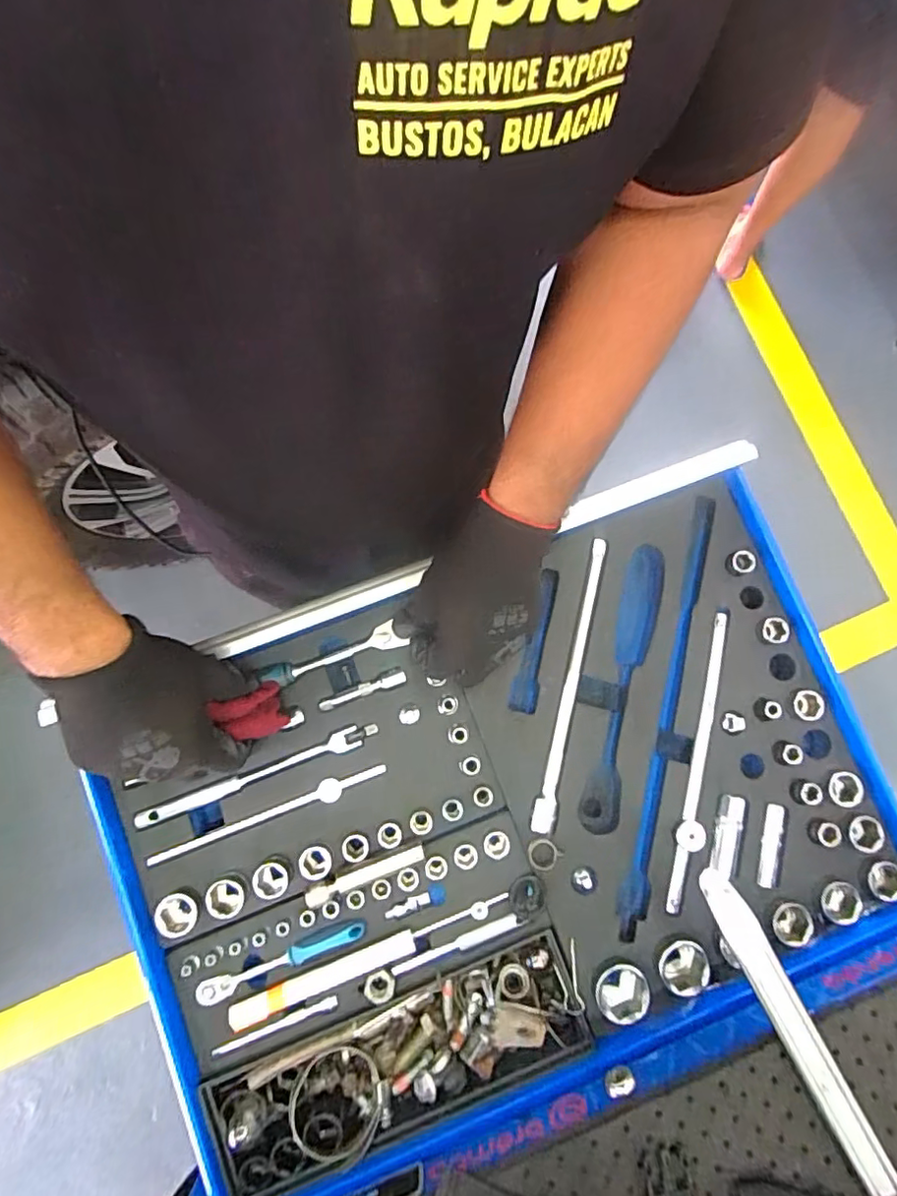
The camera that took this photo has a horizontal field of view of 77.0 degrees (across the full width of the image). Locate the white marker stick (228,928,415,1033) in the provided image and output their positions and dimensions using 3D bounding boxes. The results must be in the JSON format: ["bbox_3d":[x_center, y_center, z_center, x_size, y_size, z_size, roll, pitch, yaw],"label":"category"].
[{"bbox_3d":[-0.095,0.286,0.424,0.141,0.015,0.018,-21,79,-4],"label":"white marker stick"}]

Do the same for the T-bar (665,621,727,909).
[{"bbox_3d":[0.209,0.133,0.469,0.017,0.019,0.242,12,79,3],"label":"T-bar"}]

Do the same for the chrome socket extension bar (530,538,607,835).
[{"bbox_3d":[0.102,0.070,0.473,0.017,0.013,0.246,13,79,3],"label":"chrome socket extension bar"}]

